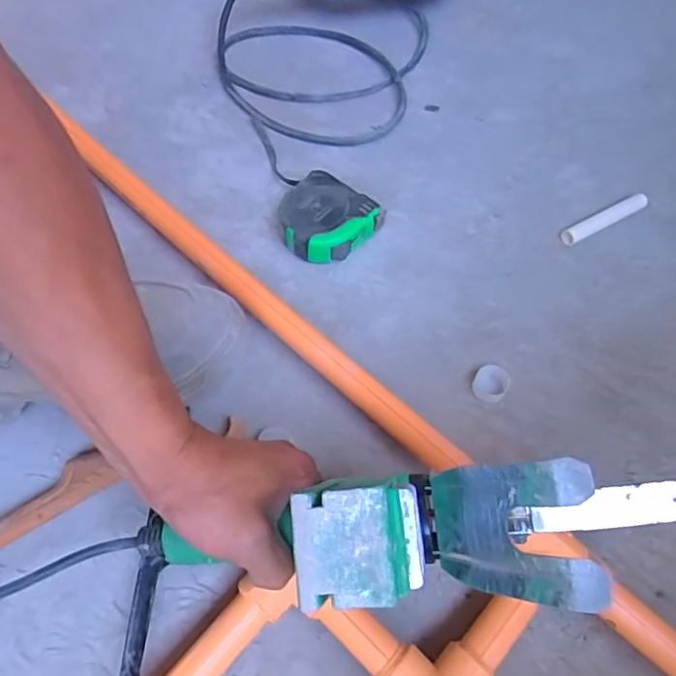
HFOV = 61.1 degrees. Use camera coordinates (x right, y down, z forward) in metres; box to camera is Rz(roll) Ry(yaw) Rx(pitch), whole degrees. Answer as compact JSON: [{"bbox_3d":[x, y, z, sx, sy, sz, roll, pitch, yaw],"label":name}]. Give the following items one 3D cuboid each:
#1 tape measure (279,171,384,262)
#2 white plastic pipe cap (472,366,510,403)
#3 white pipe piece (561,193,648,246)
[{"bbox_3d":[-0.013,-0.111,0.543,0.089,0.039,0.079,32,67,15],"label":"tape measure"},{"bbox_3d":[0.125,0.038,0.471,0.027,0.012,0.028,0,62,0],"label":"white plastic pipe cap"},{"bbox_3d":[0.259,-0.117,0.559,0.099,0.013,0.017,-27,66,-13],"label":"white pipe piece"}]

